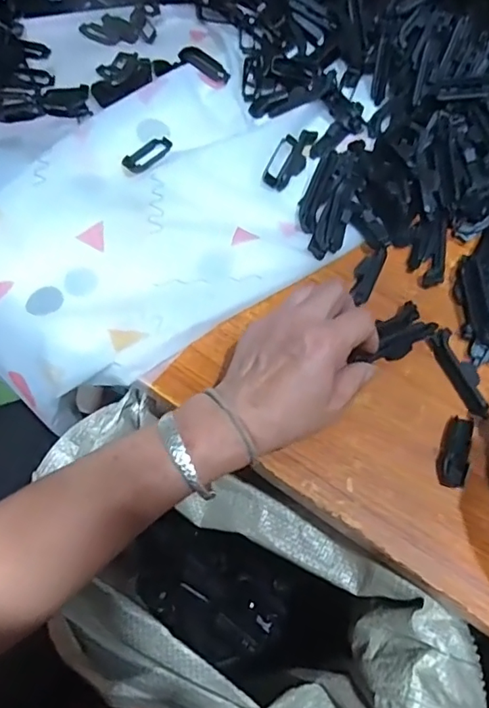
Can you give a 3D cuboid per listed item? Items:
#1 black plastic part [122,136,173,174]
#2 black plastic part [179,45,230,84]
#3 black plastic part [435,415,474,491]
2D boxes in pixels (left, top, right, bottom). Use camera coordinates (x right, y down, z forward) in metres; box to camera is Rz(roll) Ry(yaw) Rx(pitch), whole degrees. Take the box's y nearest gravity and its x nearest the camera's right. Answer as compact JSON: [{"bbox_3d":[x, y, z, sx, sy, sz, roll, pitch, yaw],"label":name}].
[{"bbox_3d":[-0.090,-0.191,0.497,0.022,0.011,0.055,35,71,17],"label":"black plastic part"},{"bbox_3d":[-0.040,-0.302,0.546,0.057,0.004,0.023,35,72,2],"label":"black plastic part"},{"bbox_3d":[0.155,0.072,0.384,0.021,0.006,0.052,20,67,11],"label":"black plastic part"}]

